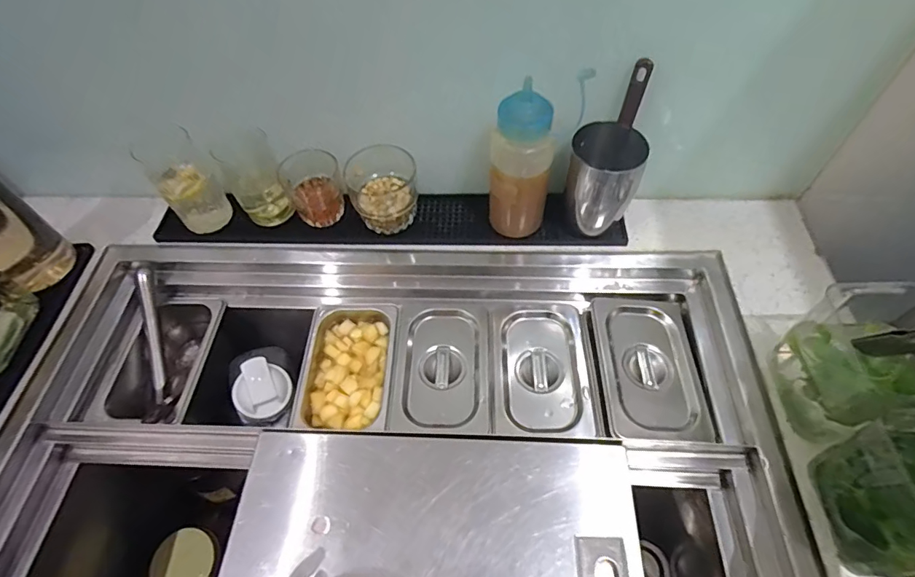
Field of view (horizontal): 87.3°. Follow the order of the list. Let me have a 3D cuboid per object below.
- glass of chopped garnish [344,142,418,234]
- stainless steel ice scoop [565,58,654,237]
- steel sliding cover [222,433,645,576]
[{"bbox_3d":[-0.093,-0.119,0.597,0.084,0.084,0.086,-14,56,-7],"label":"glass of chopped garnish"},{"bbox_3d":[0.162,-0.145,0.526,0.083,0.184,0.073,8,58,9],"label":"stainless steel ice scoop"},{"bbox_3d":[-0.023,0.253,0.386,0.347,0.016,0.265,1,56,4],"label":"steel sliding cover"}]

